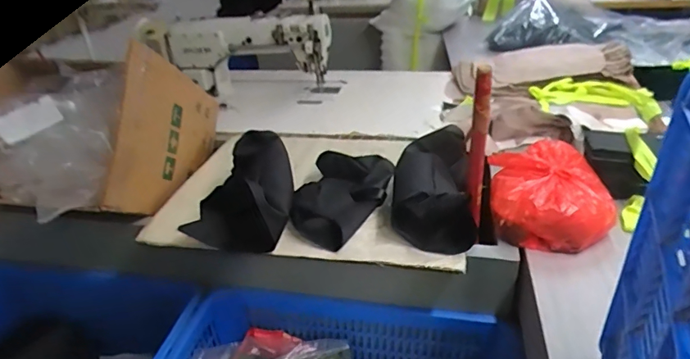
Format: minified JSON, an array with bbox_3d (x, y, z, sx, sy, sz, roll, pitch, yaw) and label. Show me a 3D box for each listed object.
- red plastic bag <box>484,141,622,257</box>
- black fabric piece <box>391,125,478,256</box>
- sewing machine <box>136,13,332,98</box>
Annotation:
[{"bbox_3d":[0.371,0.021,0.844,0.193,0.108,0.230,2,31,10],"label":"red plastic bag"},{"bbox_3d":[0.156,0.022,0.837,0.140,0.137,0.198,-2,31,4],"label":"black fabric piece"},{"bbox_3d":[-0.331,-0.380,1.449,0.532,0.246,0.219,0,31,7],"label":"sewing machine"}]

